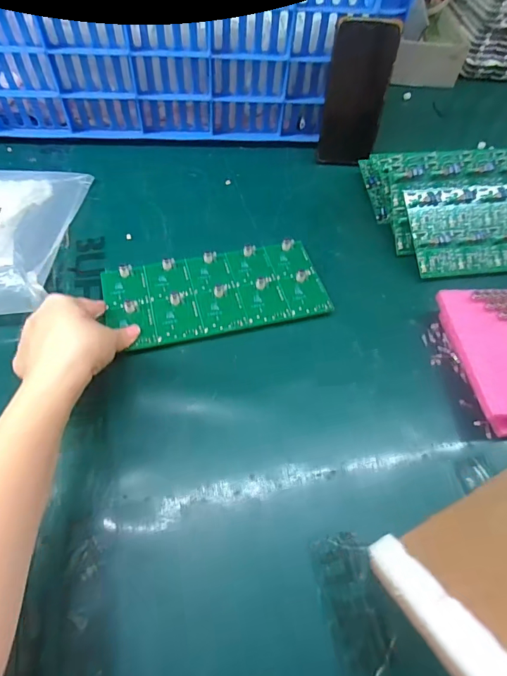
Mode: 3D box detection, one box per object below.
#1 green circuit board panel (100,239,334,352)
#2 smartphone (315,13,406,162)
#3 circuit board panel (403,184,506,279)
[{"bbox_3d":[-0.039,-0.049,0.443,0.221,0.008,0.107,-9,57,-10],"label":"green circuit board panel"},{"bbox_3d":[0.128,-0.302,0.532,0.076,0.160,0.010,11,42,9],"label":"smartphone"},{"bbox_3d":[0.286,-0.128,0.491,0.214,0.011,0.107,-5,80,-4],"label":"circuit board panel"}]

